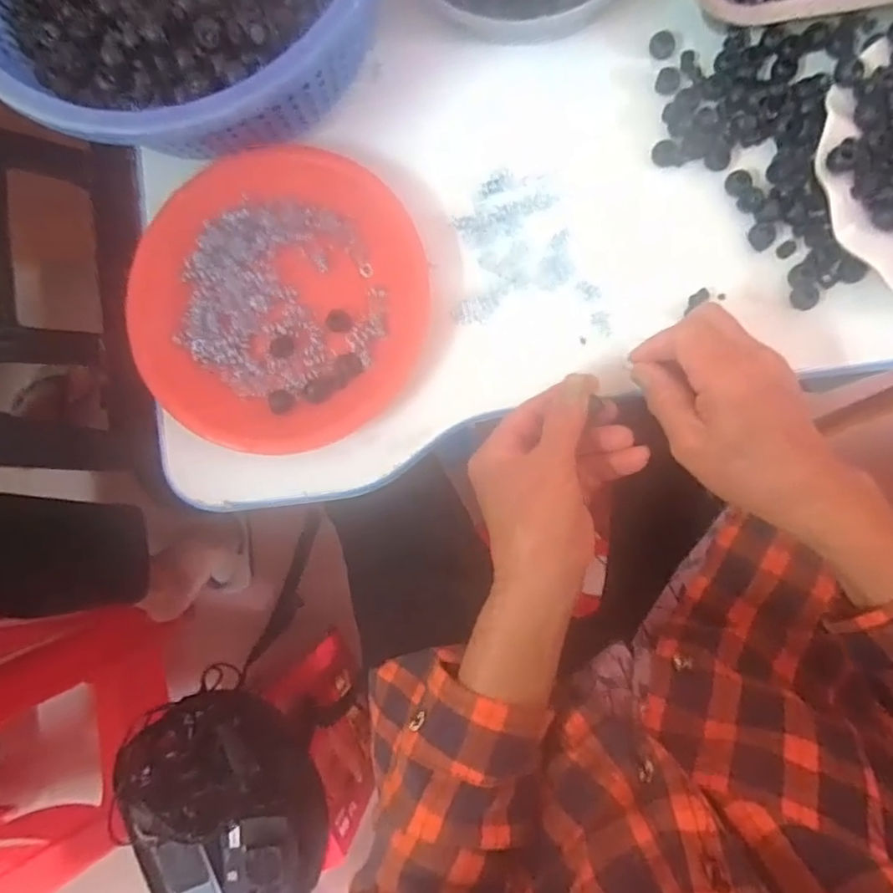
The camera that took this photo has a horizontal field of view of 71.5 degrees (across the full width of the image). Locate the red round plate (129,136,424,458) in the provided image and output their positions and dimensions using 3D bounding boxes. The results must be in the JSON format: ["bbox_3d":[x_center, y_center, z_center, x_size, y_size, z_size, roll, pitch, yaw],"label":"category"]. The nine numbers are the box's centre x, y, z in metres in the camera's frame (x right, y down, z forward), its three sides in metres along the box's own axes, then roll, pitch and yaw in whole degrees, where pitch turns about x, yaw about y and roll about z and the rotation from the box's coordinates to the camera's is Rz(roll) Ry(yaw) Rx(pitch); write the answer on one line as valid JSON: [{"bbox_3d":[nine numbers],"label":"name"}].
[{"bbox_3d":[-0.108,-0.100,0.410,0.192,0.028,0.188,0,86,6],"label":"red round plate"}]

